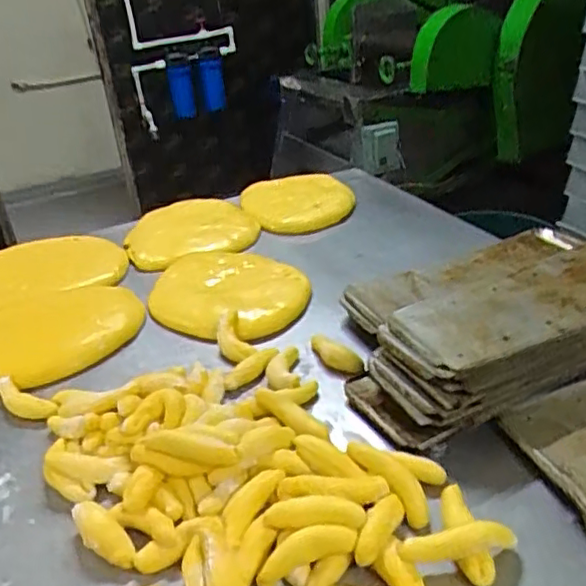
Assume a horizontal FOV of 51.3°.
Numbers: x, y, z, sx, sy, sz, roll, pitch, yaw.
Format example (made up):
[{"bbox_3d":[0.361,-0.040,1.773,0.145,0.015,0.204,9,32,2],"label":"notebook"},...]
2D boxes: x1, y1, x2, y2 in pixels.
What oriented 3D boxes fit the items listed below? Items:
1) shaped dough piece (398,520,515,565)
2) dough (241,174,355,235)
[{"bbox_3d":[0.187,0.273,0.669,0.142,0.030,0.034,-1,27,-21],"label":"shaped dough piece"},{"bbox_3d":[0.005,-0.263,1.704,0.291,0.051,0.326,-25,32,-14],"label":"dough"}]

